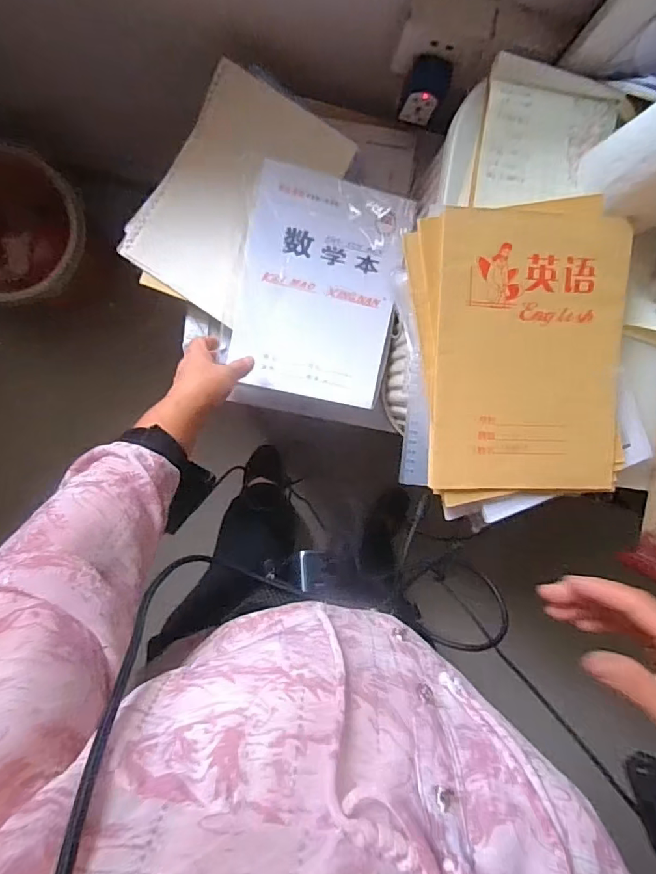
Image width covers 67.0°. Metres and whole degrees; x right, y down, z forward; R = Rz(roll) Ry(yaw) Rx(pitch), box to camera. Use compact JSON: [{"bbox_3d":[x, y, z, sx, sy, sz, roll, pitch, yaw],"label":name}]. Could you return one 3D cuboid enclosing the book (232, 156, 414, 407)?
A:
[{"bbox_3d":[-0.010,-0.177,0.596,0.184,0.012,0.253,11,97,-7],"label":"book"}]

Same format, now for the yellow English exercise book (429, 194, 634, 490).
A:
[{"bbox_3d":[0.194,-0.081,0.472,0.186,0.011,0.264,-1,98,-7],"label":"yellow English exercise book"}]

